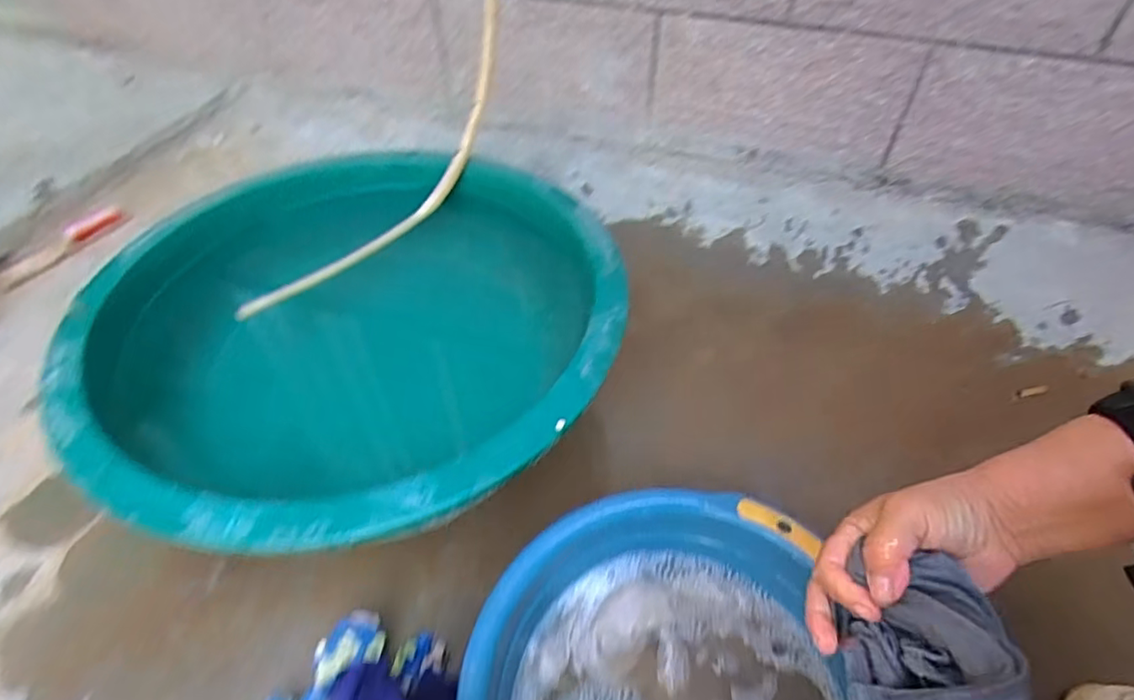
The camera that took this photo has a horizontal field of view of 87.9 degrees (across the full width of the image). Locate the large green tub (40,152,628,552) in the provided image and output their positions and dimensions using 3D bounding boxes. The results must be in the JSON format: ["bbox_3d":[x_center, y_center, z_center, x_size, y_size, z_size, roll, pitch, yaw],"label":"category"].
[{"bbox_3d":[-0.214,-0.014,0.648,0.505,0.173,0.547,0,48,0],"label":"large green tub"}]

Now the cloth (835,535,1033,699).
[{"bbox_3d":[0.180,0.167,0.295,0.068,0.073,0.109,3,46,2],"label":"cloth"}]

